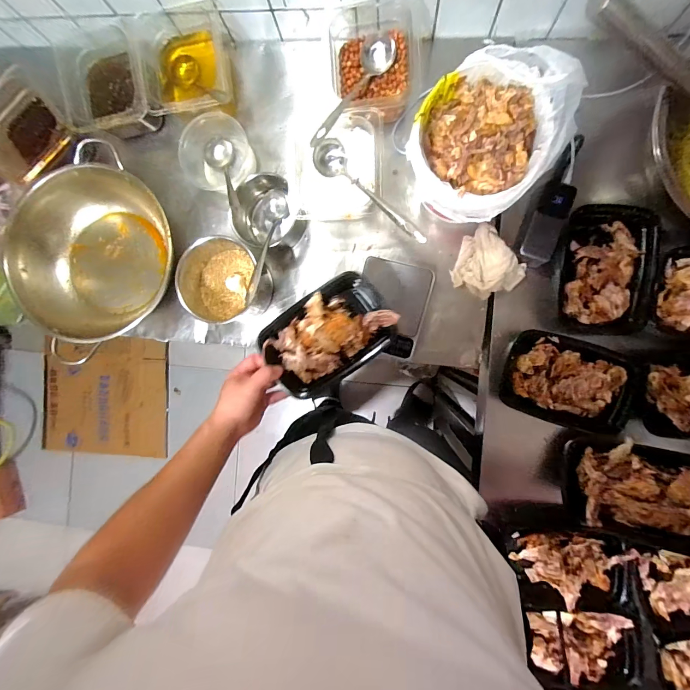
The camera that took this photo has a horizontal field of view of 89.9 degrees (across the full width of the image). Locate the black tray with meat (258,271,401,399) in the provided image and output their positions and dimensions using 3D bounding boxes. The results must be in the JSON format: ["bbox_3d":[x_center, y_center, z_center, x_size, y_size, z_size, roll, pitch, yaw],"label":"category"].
[{"bbox_3d":[-0.026,-0.018,0.572,0.206,0.063,0.136,-36,87,7],"label":"black tray with meat"}]

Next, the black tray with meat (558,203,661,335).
[{"bbox_3d":[0.434,-0.124,0.582,0.138,0.062,0.199,5,92,7],"label":"black tray with meat"}]

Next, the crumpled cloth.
[{"bbox_3d":[0.247,-0.138,0.609,0.099,0.046,0.116,-41,86,6],"label":"crumpled cloth"}]

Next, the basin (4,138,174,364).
[{"bbox_3d":[-0.489,-0.183,0.694,0.318,0.125,0.309,0,91,7],"label":"basin"}]

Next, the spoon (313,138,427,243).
[{"bbox_3d":[0.033,-0.257,0.572,0.056,0.057,0.243,-41,72,6],"label":"spoon"}]

